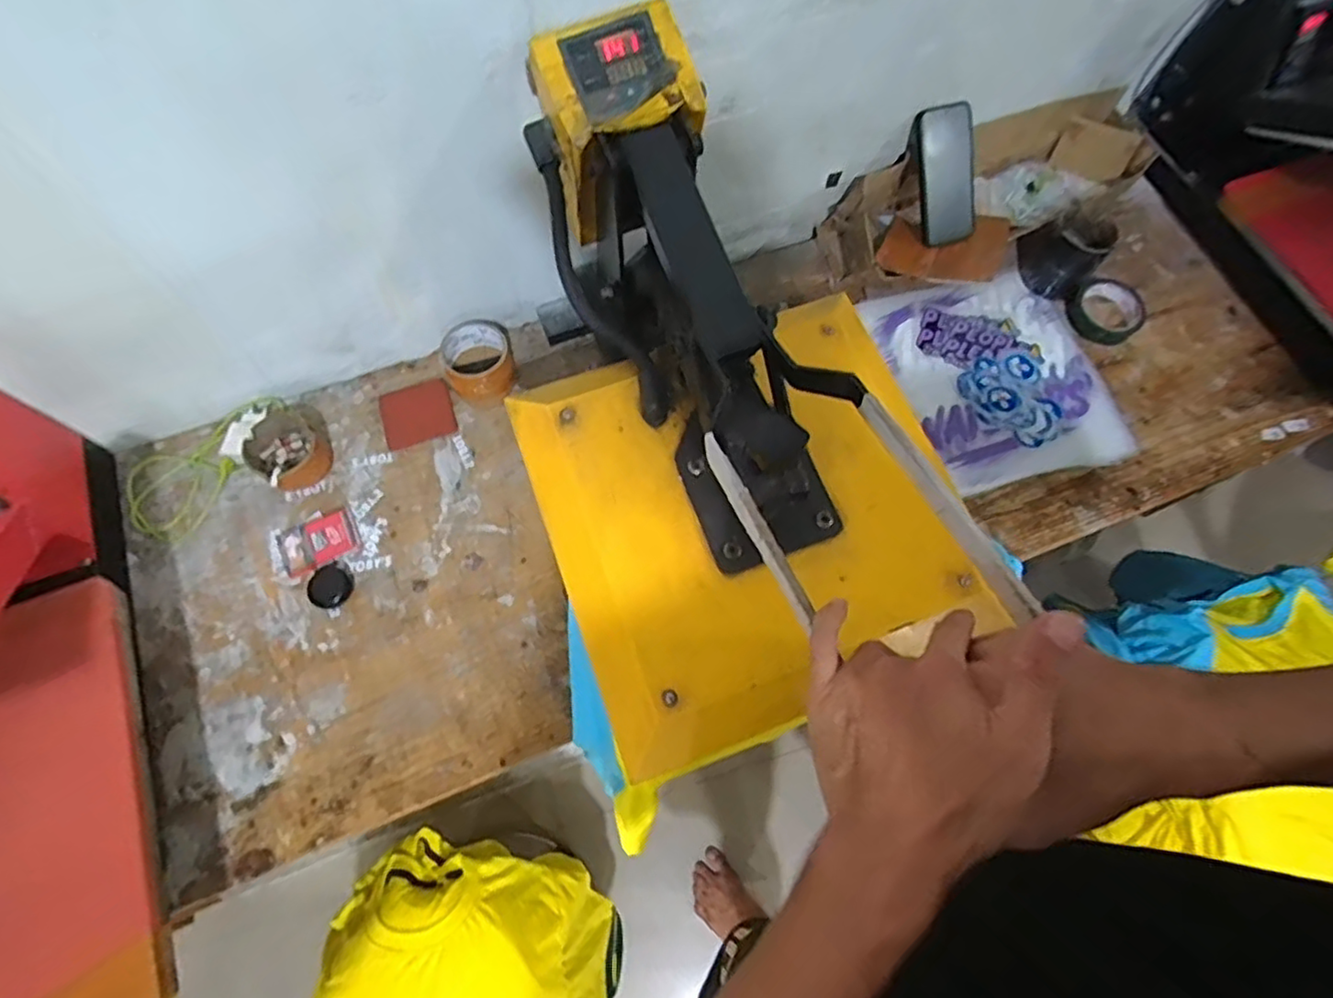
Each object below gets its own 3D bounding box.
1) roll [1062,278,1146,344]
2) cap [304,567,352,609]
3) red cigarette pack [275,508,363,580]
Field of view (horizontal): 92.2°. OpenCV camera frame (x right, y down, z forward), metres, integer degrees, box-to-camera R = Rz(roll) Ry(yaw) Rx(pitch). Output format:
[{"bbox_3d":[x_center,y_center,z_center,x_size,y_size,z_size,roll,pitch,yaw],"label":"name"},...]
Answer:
[{"bbox_3d":[0.619,-0.264,0.902,0.101,0.032,0.090,-28,73,-11],"label":"roll"},{"bbox_3d":[-0.392,0.101,0.743,0.050,0.007,0.045,18,70,5],"label":"cap"},{"bbox_3d":[-0.413,0.048,0.758,0.083,0.019,0.057,-27,72,-11],"label":"red cigarette pack"}]

